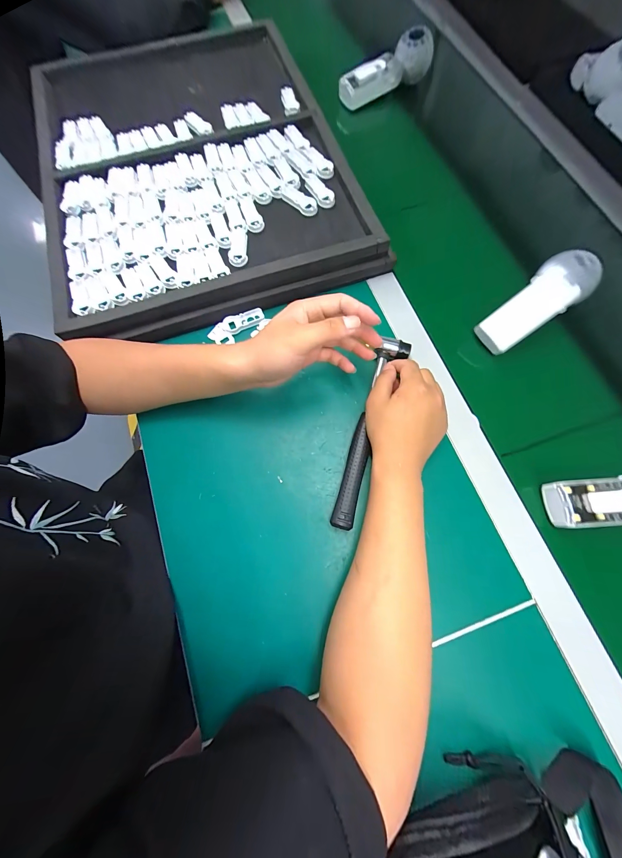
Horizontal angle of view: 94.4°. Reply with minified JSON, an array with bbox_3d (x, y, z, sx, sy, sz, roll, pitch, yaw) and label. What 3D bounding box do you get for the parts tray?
[{"bbox_3d":[-0.194,-0.432,0.452,0.437,0.050,0.611,-20,74,-5],"label":"parts tray"}]

